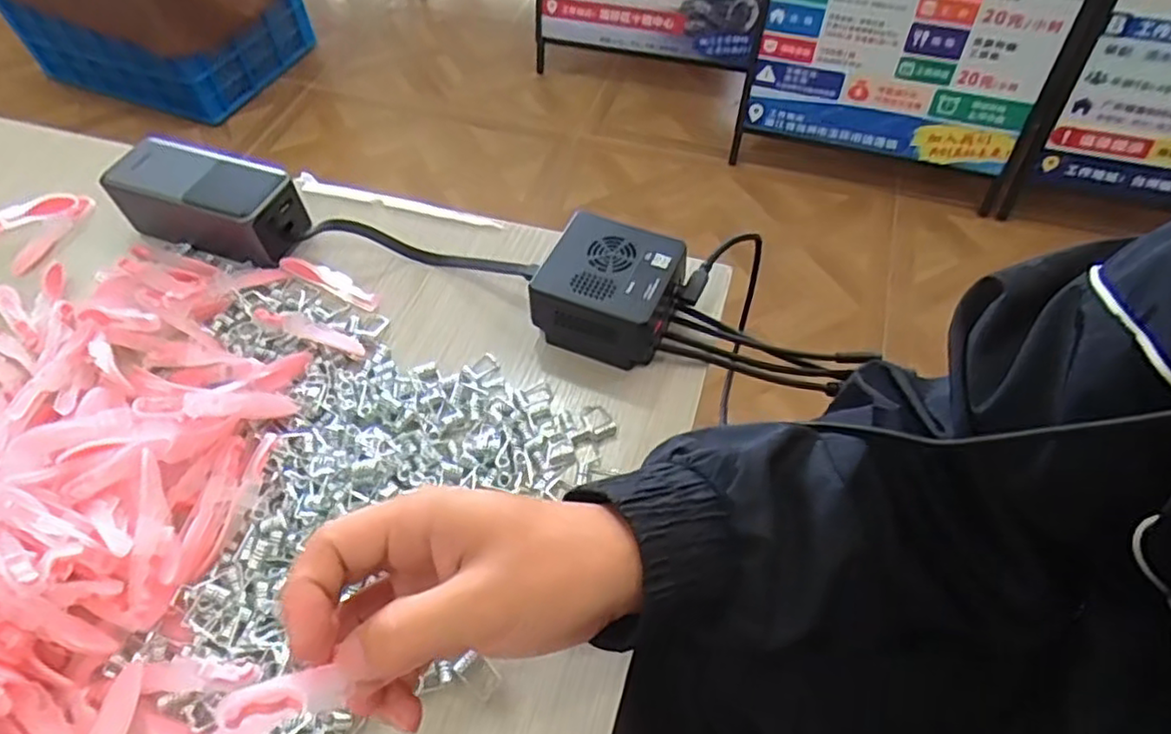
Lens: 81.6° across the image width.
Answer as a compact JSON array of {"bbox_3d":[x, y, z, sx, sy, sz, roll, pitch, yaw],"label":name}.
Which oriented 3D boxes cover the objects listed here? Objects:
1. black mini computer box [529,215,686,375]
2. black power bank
[{"bbox_3d":[0.014,-0.049,0.427,0.084,0.051,0.072,25,56,10],"label":"black mini computer box"},{"bbox_3d":[-0.268,-0.117,0.487,0.133,0.050,0.060,19,54,14],"label":"black power bank"}]

